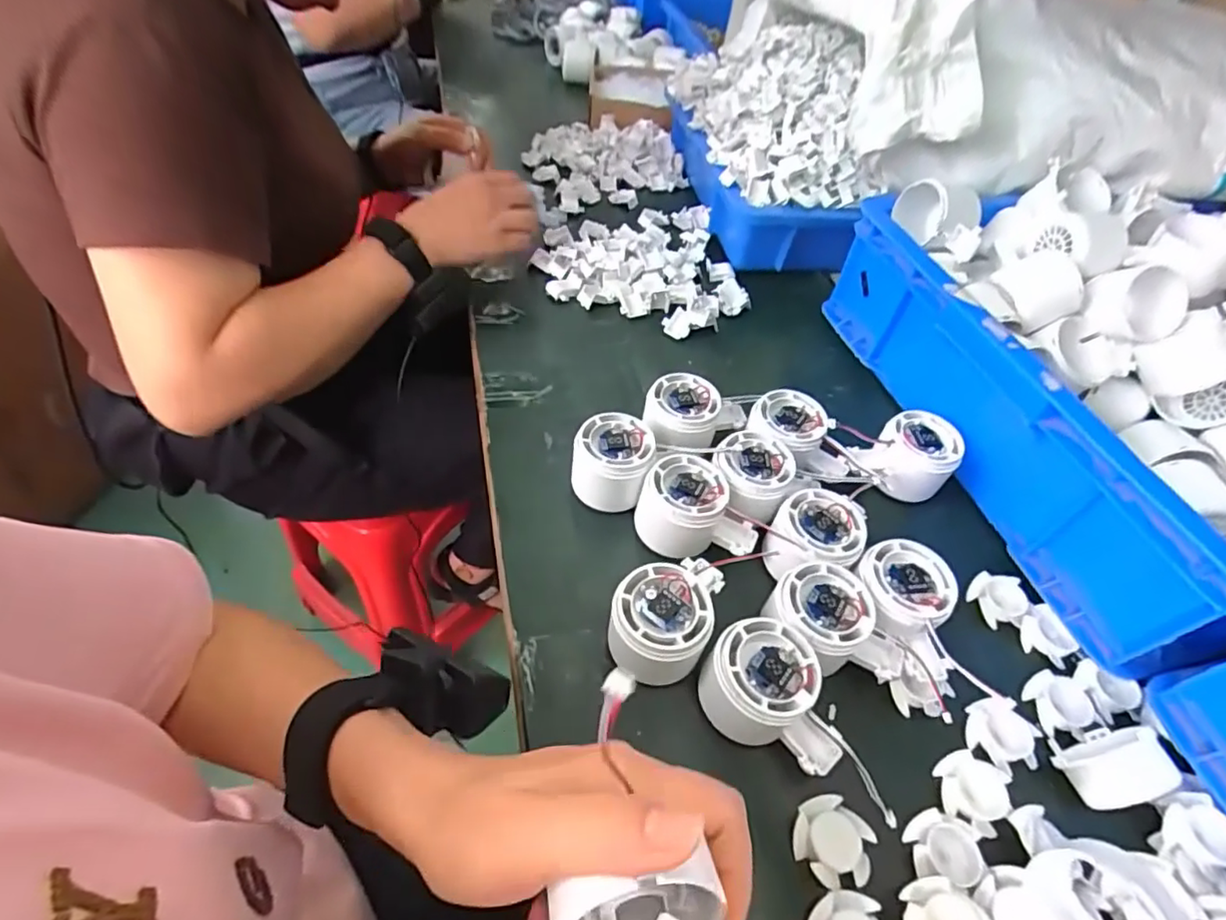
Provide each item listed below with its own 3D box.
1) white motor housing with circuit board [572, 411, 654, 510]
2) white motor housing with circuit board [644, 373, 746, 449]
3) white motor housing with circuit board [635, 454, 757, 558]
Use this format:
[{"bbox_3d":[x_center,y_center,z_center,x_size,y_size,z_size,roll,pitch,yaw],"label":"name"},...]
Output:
[{"bbox_3d":[-0.001,0.003,0.441,0.055,0.049,0.057,10,50,3],"label":"white motor housing with circuit board"},{"bbox_3d":[0.065,-0.026,0.480,0.084,0.056,0.063,2,50,-4],"label":"white motor housing with circuit board"},{"bbox_3d":[0.058,0.033,0.420,0.082,0.044,0.059,3,50,-3],"label":"white motor housing with circuit board"}]

